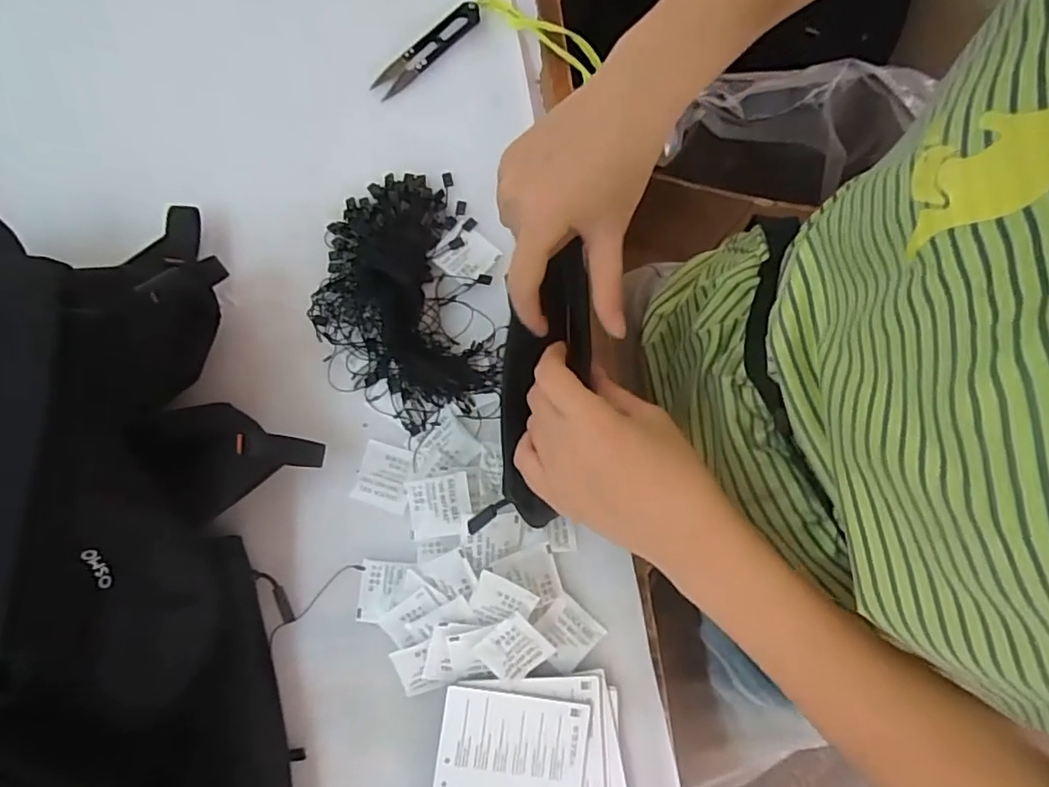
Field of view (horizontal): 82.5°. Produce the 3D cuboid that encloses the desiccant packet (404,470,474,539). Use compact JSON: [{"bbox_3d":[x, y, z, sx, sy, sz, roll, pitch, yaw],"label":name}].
[{"bbox_3d":[-0.056,0.073,0.388,0.042,0.004,0.039,-9,76,2],"label":"desiccant packet"}]

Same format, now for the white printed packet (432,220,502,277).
[{"bbox_3d":[-0.043,-0.102,0.436,0.042,0.004,0.039,38,82,6],"label":"white printed packet"}]

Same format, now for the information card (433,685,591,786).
[{"bbox_3d":[-0.010,0.237,0.366,0.089,0.006,0.099,8,80,1],"label":"information card"}]

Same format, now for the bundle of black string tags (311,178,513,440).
[{"bbox_3d":[-0.087,-0.068,0.413,0.121,0.032,0.181,-16,80,-3],"label":"bundle of black string tags"}]

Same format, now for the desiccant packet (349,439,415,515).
[{"bbox_3d":[-0.094,0.056,0.407,0.039,0.008,0.041,16,78,6],"label":"desiccant packet"}]

